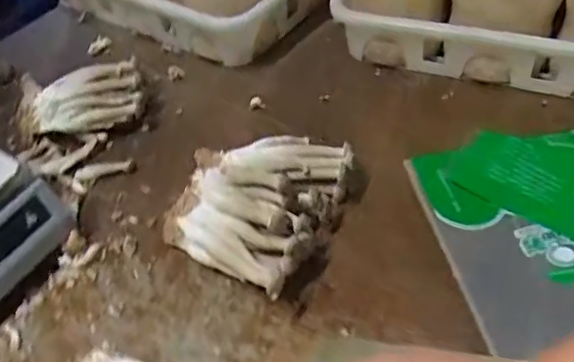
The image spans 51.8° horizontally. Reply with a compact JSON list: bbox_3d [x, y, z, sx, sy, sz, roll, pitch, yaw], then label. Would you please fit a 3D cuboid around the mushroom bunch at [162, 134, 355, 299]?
[{"bbox_3d":[-0.033,0.017,0.630,0.171,0.081,0.194,20,52,24],"label":"mushroom bunch"}]

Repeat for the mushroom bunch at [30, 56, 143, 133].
[{"bbox_3d":[-0.257,-0.098,0.766,0.142,0.066,0.077,-13,47,-5],"label":"mushroom bunch"}]

